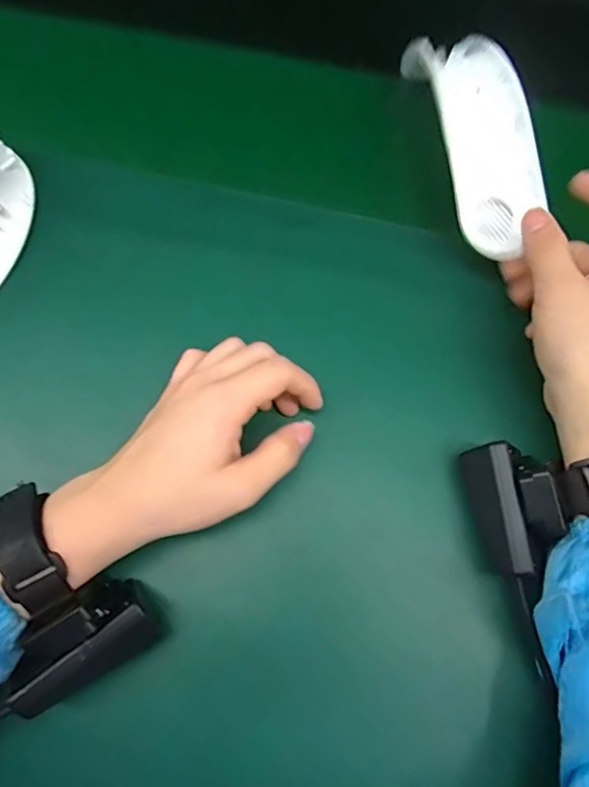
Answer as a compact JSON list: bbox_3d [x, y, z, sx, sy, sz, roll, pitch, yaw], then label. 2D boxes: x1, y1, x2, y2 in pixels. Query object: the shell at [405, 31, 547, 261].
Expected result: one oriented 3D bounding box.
[{"bbox_3d":[0.119,-0.164,0.331,0.063,0.012,0.160,-8,77,-2],"label":"shell"}]

